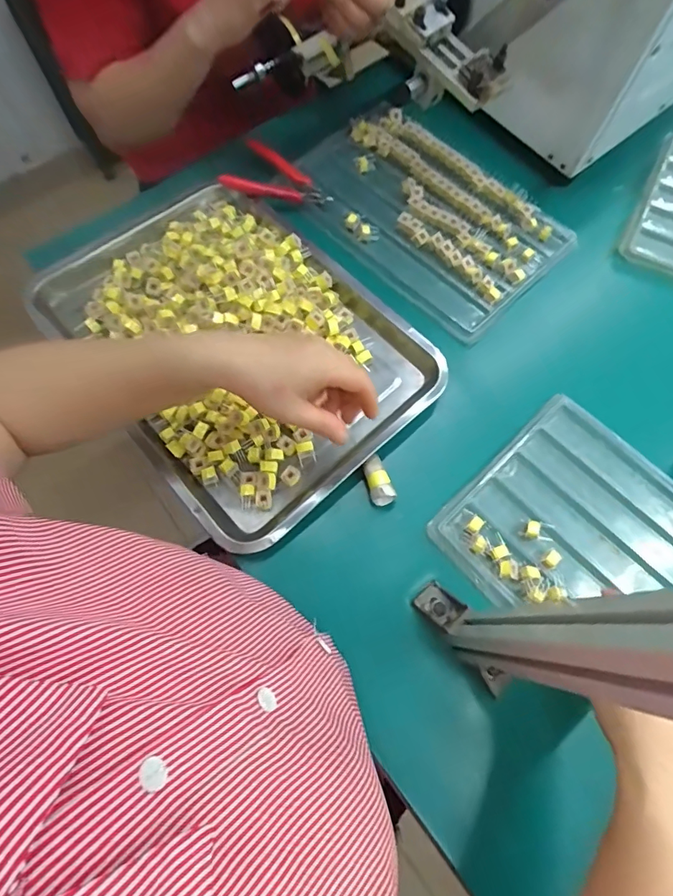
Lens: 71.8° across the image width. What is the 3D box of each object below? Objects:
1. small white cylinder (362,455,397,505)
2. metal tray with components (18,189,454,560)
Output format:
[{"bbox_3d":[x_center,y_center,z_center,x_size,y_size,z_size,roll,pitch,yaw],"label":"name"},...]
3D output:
[{"bbox_3d":[0.039,0.031,0.440,0.021,0.020,0.044,-16,70,-6],"label":"small white cylinder"},{"bbox_3d":[-0.102,-0.119,0.476,0.287,0.063,0.375,-40,74,-14],"label":"metal tray with components"}]

